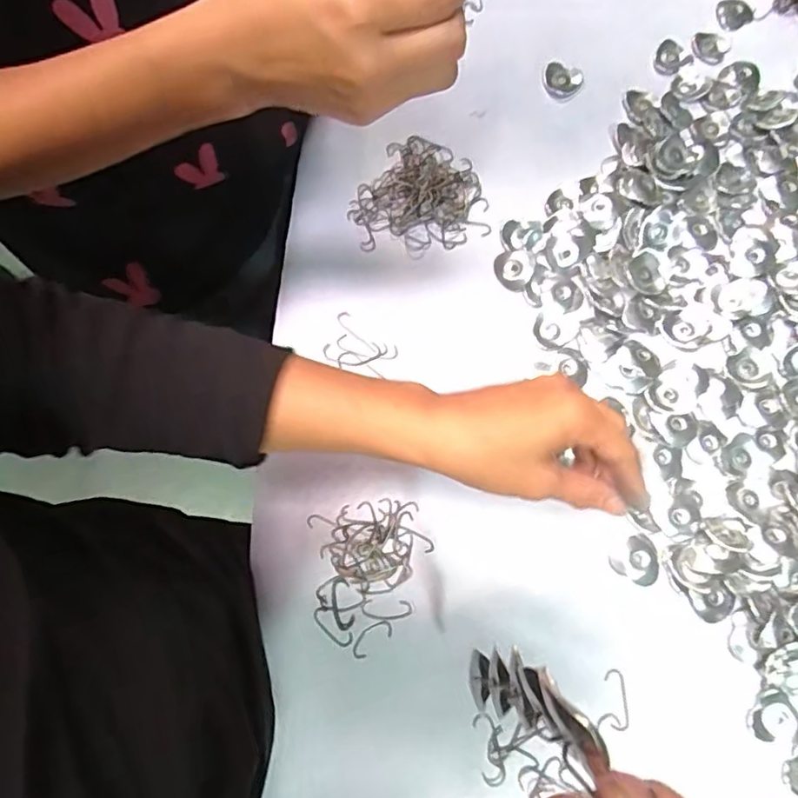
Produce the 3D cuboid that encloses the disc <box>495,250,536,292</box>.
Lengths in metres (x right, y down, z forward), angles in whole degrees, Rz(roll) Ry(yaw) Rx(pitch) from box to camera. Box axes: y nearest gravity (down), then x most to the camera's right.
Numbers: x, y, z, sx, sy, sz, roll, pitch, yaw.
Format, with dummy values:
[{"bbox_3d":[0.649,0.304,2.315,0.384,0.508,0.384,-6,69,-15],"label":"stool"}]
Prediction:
[{"bbox_3d":[0.098,-0.110,0.506,0.033,0.006,0.036,0,73,0],"label":"disc"}]

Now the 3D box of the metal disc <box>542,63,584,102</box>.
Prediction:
[{"bbox_3d":[0.157,-0.304,0.571,0.038,0.006,0.040,0,73,0],"label":"metal disc"}]

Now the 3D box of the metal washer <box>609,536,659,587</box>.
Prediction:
[{"bbox_3d":[0.178,0.121,0.439,0.035,0.009,0.033,0,73,0],"label":"metal washer"}]

